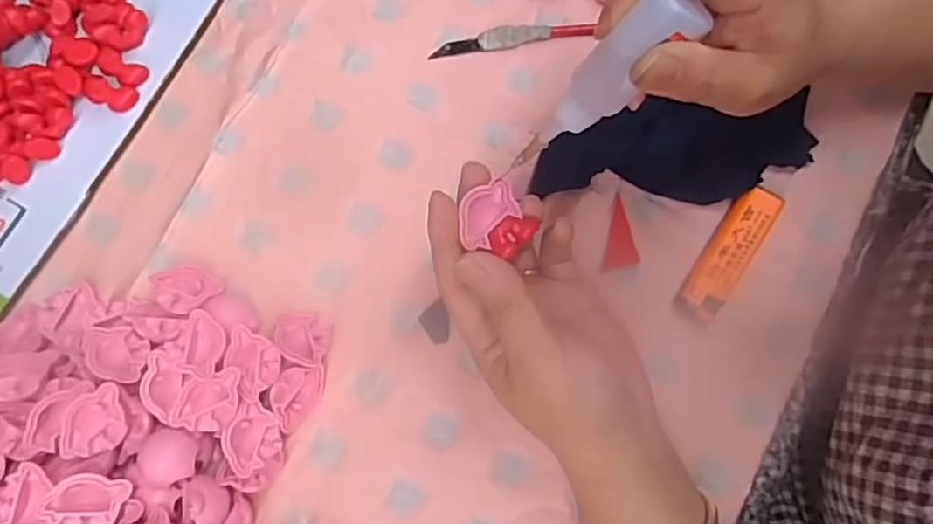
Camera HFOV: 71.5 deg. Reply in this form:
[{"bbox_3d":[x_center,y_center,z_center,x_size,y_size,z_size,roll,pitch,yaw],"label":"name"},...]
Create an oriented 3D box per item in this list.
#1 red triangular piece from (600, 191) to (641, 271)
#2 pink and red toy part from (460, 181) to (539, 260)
[{"bbox_3d":[0.080,-0.016,0.352,0.020,0.004,0.038,-12,77,-2],"label":"red triangular piece"},{"bbox_3d":[0.012,-0.018,0.284,0.031,0.006,0.033,0,77,1],"label":"pink and red toy part"}]

